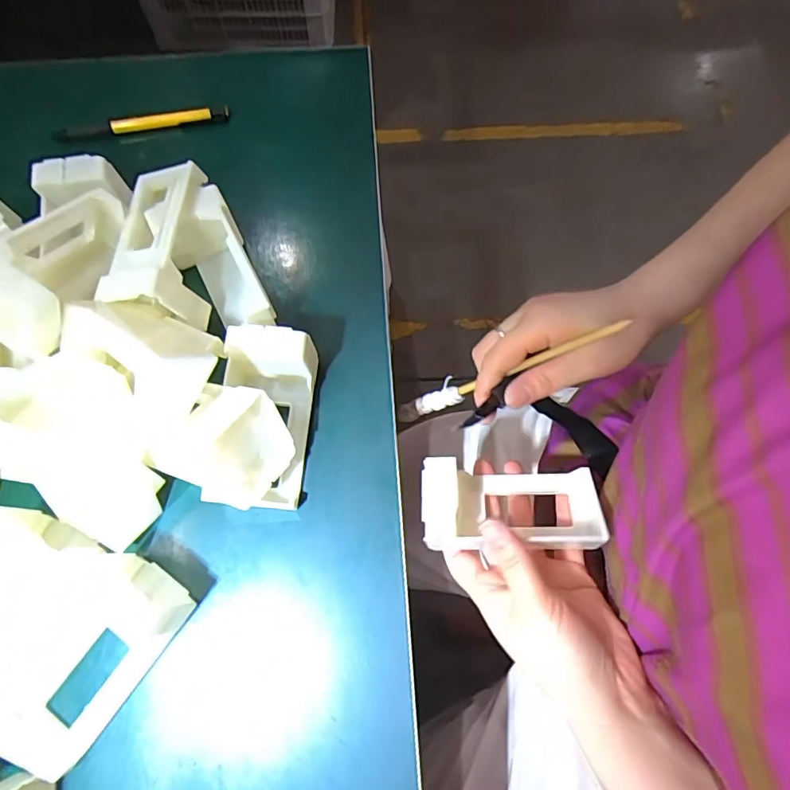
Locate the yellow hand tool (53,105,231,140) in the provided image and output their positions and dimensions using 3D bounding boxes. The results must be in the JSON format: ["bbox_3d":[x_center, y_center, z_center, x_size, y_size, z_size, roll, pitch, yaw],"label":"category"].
[{"bbox_3d":[-0.210,-0.225,0.415,0.141,0.011,0.009,-8,71,-4],"label":"yellow hand tool"}]

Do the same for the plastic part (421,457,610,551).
[{"bbox_3d":[0.075,0.072,0.323,0.113,0.040,0.052,1,71,4],"label":"plastic part"}]

